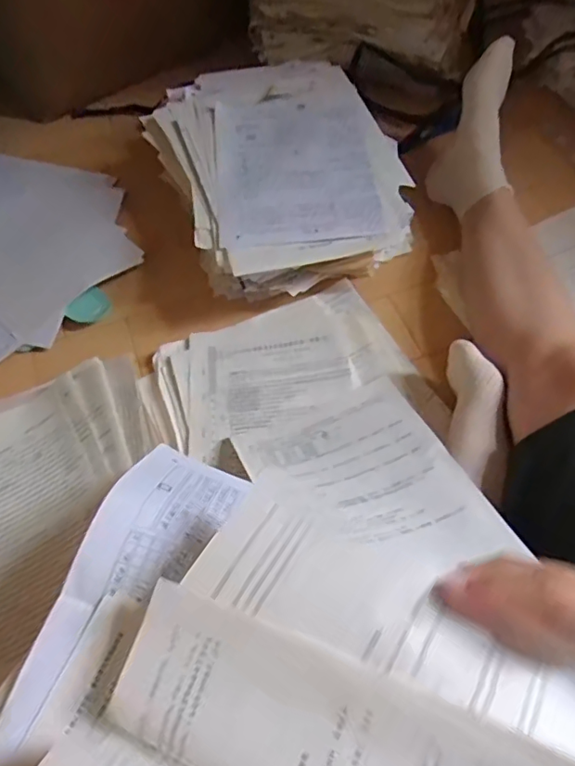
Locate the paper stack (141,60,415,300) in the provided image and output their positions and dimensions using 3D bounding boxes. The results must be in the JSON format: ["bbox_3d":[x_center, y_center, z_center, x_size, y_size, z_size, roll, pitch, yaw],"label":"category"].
[{"bbox_3d":[-0.007,-0.290,0.746,0.293,0.097,0.407,-22,61,-8],"label":"paper stack"}]

